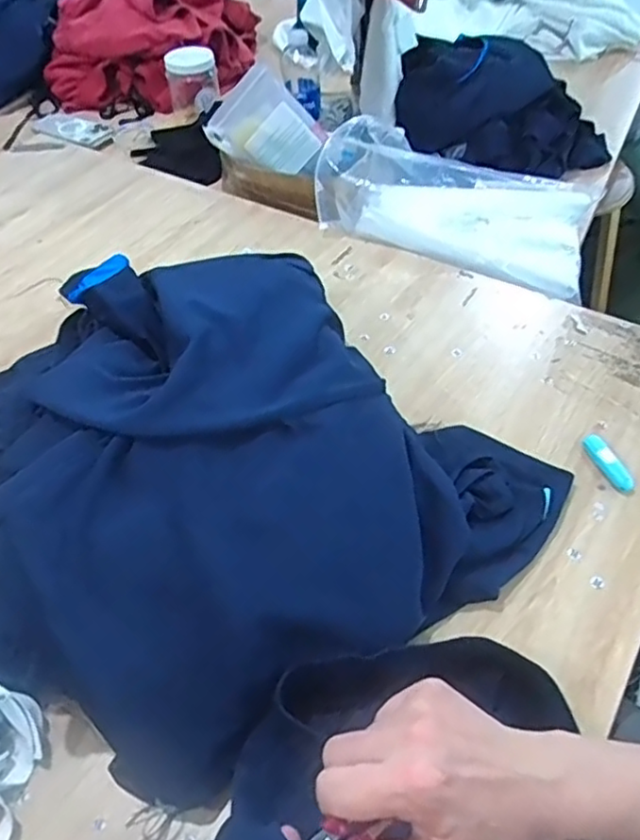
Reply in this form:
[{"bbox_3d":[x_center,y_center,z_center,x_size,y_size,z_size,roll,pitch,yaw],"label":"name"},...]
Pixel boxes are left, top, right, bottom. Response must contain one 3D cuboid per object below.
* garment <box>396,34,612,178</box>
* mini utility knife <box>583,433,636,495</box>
[{"bbox_3d":[0.306,-0.506,1.068,0.353,0.144,0.217,13,51,12],"label":"garment"},{"bbox_3d":[0.289,0.042,0.649,0.021,0.015,0.071,-18,51,-13],"label":"mini utility knife"}]

